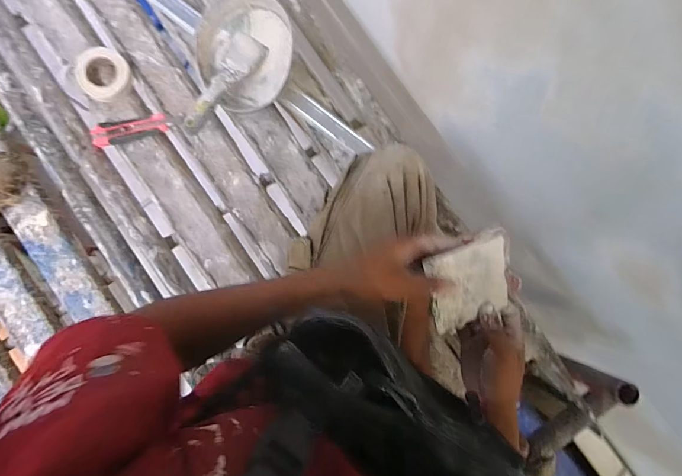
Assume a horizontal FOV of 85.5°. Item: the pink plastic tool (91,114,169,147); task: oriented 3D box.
[{"bbox_3d":[-0.367,-0.187,0.639,0.126,0.013,0.037,-13,86,-3],"label":"pink plastic tool"}]

